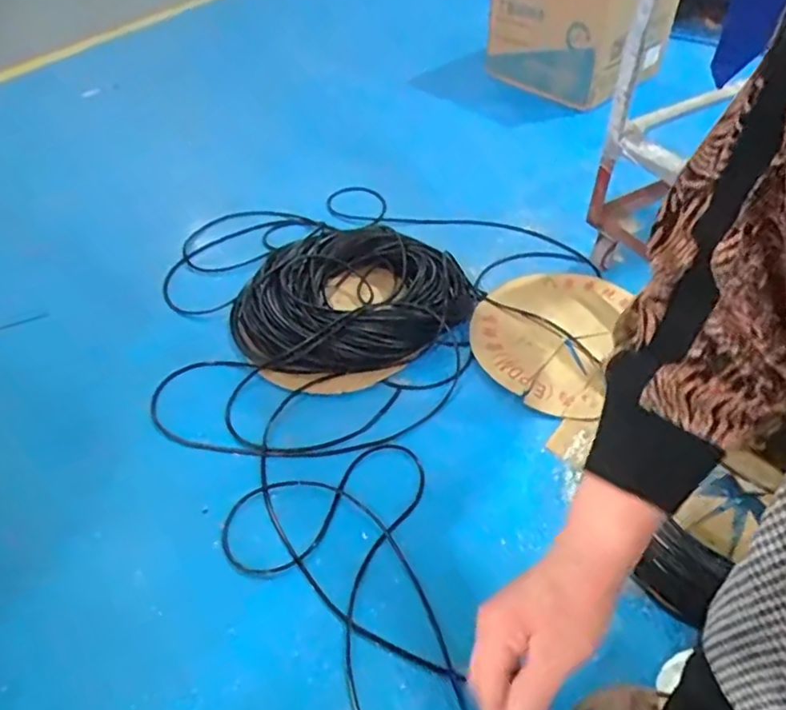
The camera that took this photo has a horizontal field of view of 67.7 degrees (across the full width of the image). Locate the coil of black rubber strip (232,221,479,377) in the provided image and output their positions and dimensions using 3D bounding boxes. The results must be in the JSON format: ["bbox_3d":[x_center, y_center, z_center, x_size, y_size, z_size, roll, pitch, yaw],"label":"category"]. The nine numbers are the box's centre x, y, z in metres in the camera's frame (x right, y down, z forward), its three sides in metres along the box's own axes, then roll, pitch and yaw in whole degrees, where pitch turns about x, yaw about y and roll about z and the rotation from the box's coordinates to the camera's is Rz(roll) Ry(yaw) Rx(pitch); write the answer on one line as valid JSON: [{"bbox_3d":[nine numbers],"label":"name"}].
[{"bbox_3d":[-0.117,-0.158,1.477,0.573,0.098,0.488,-24,52,-18],"label":"coil of black rubber strip"}]

